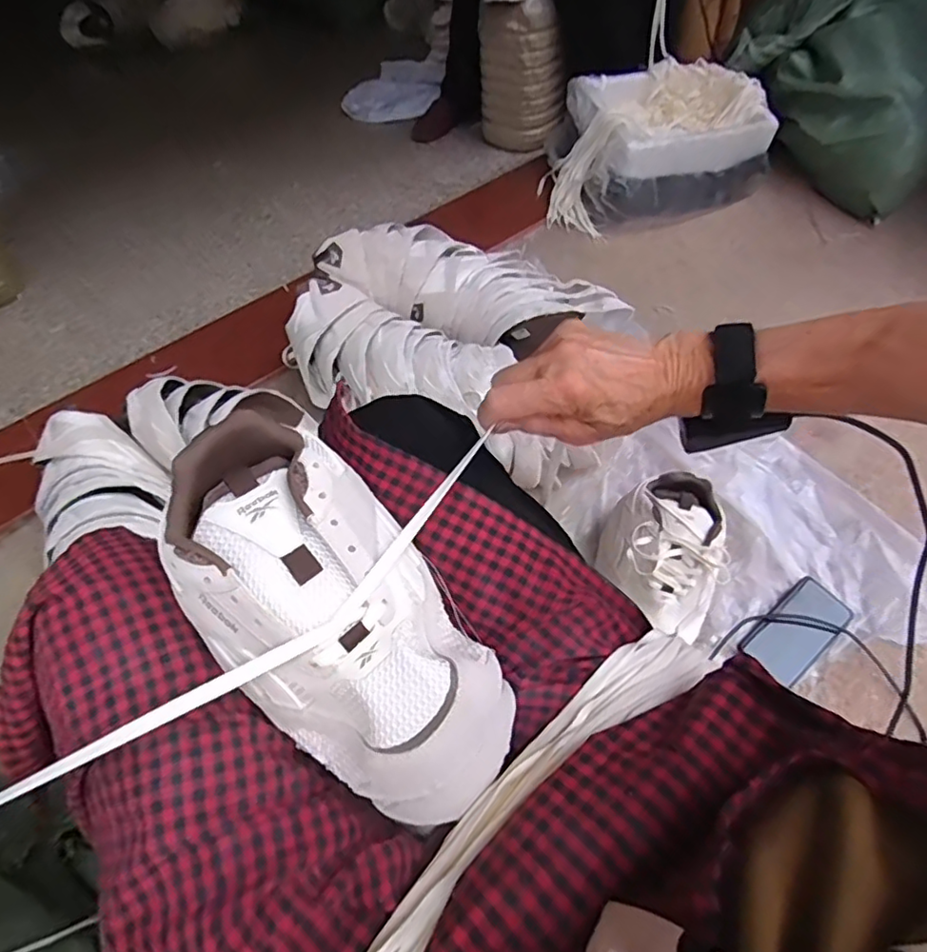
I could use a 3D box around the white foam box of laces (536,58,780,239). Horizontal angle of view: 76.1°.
[{"bbox_3d":[0.380,-0.663,1.207,0.428,0.205,0.257,-15,52,-7],"label":"white foam box of laces"}]

